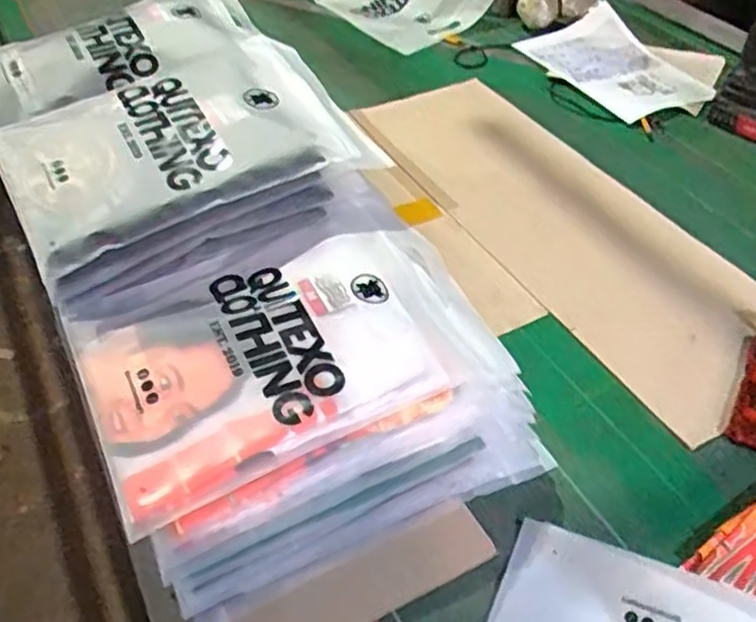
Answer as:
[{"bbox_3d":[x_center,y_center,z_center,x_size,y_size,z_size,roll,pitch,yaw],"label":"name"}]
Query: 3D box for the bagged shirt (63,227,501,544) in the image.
[{"bbox_3d":[-0.091,0.027,0.642,0.331,0.031,0.226,-22,51,-16],"label":"bagged shirt"}]

